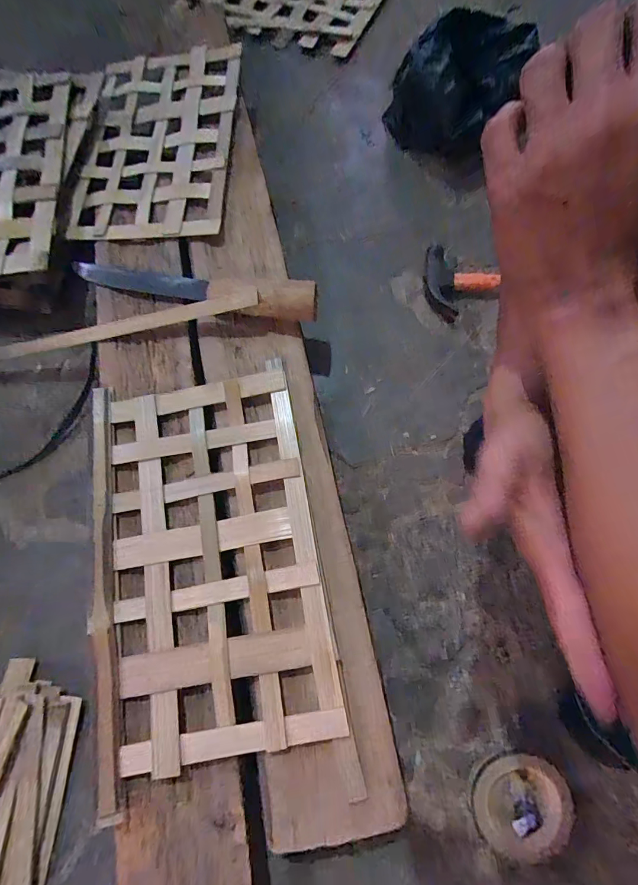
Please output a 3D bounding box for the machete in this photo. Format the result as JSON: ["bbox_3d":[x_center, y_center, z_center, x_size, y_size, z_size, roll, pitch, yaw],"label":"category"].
[{"bbox_3d":[-0.157,-0.182,0.463,0.318,0.040,0.052,12,73,5],"label":"machete"}]

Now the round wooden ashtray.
[{"bbox_3d":[0.182,0.328,0.359,0.083,0.029,0.078,0,73,0],"label":"round wooden ashtray"}]

